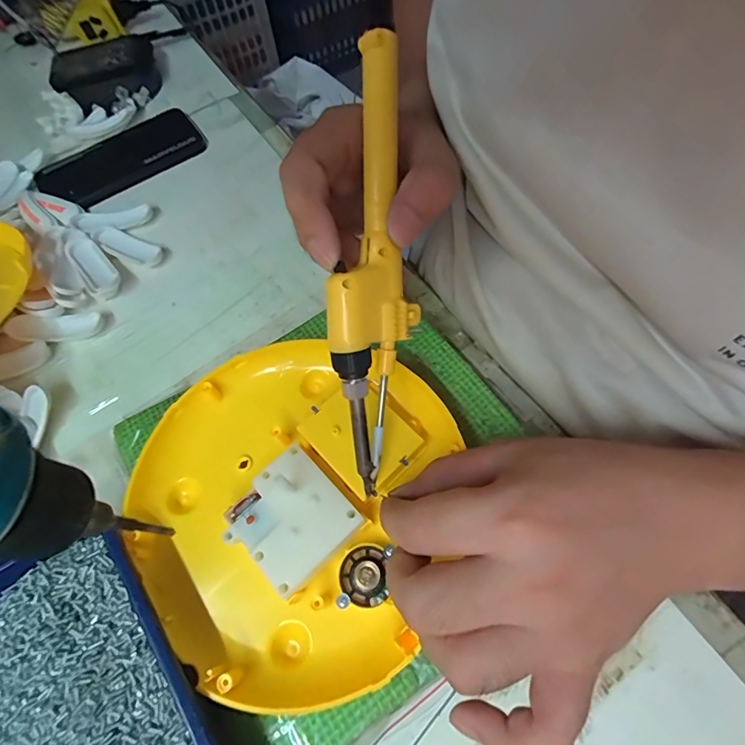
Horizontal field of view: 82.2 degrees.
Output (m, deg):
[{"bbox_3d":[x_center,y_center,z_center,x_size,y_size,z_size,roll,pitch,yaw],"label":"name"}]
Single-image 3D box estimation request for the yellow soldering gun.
[{"bbox_3d":[0.001,-0.044,0.202,0.038,0.032,0.205,3,97,5],"label":"yellow soldering gun"}]

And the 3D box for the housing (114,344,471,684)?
[{"bbox_3d":[-0.050,0.067,0.238,0.163,0.031,0.172,-1,63,3],"label":"housing"}]

